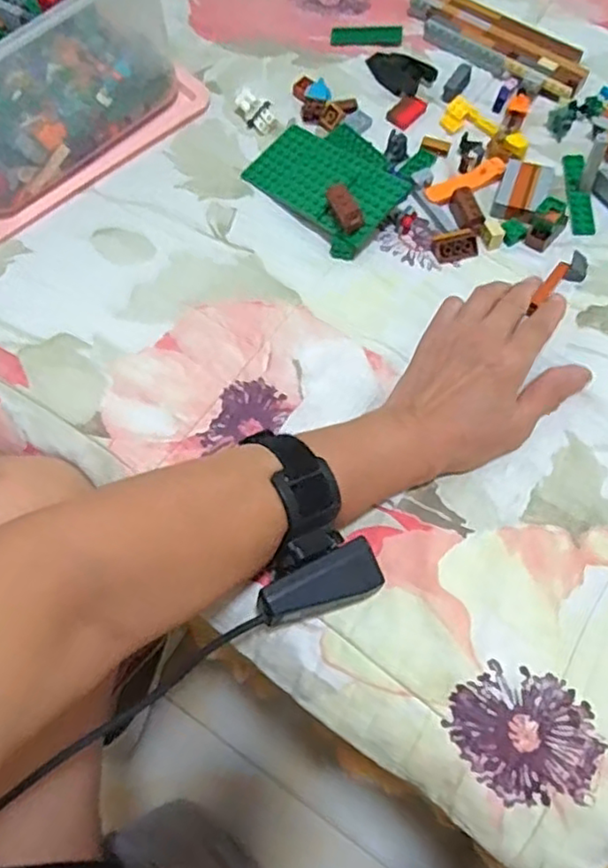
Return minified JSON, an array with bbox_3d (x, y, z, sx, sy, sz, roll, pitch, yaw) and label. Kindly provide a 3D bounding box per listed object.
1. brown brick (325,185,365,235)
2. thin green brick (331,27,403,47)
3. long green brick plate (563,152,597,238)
[{"bbox_3d":[0.030,-0.164,0.477,0.017,0.009,0.035,-30,86,-9],"label":"brown brick"},{"bbox_3d":[0.057,-0.358,0.591,0.063,0.004,0.023,6,67,6],"label":"thin green brick"},{"bbox_3d":[0.213,-0.186,0.512,0.017,0.007,0.079,2,67,4],"label":"long green brick plate"}]

